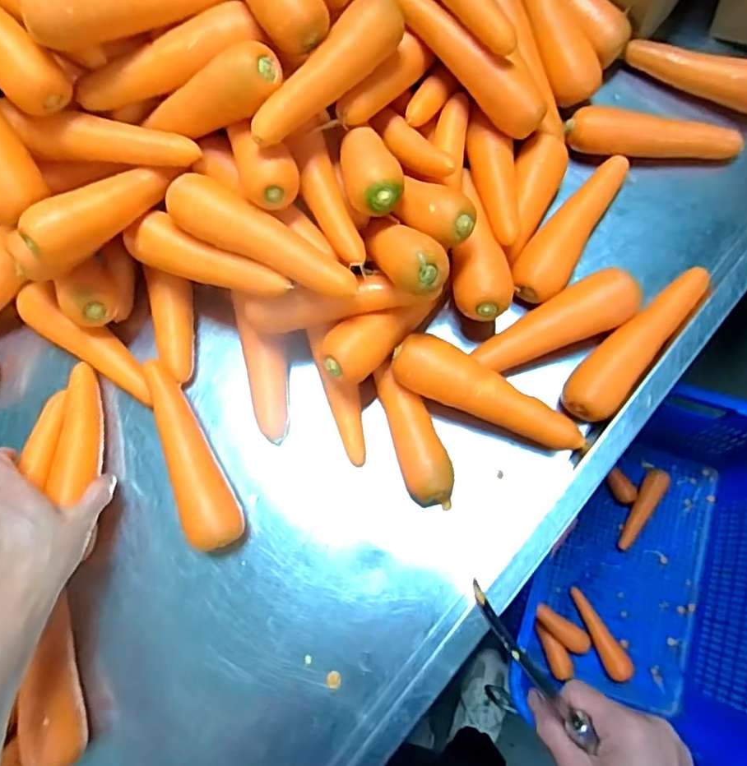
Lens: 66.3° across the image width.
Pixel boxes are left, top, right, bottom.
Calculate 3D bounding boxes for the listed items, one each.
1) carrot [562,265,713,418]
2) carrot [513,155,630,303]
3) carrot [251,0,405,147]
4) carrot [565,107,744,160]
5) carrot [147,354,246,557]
[{"bbox_3d":[0.233,-0.038,0.513,0.047,0.034,0.181,38,79,12],"label":"carrot"},{"bbox_3d":[0.188,-0.147,0.542,0.047,0.040,0.179,33,78,11],"label":"carrot"},{"bbox_3d":[-0.040,-0.245,0.447,0.038,0.045,0.171,35,78,11],"label":"carrot"},{"bbox_3d":[0.278,-0.247,0.569,0.168,0.037,0.040,1,74,3],"label":"carrot"},{"bbox_3d":[-0.162,0.060,0.501,0.041,0.050,0.175,-27,74,-6],"label":"carrot"}]

